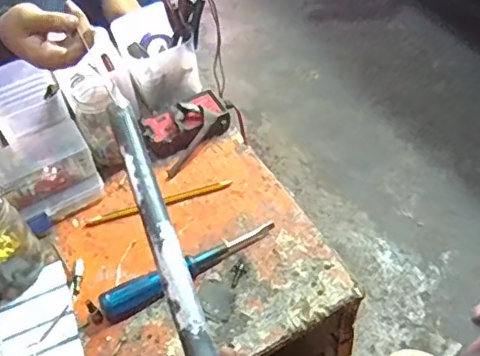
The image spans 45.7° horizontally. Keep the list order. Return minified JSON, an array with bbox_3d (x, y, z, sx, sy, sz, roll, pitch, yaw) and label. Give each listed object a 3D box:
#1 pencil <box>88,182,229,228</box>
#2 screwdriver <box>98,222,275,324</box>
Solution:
[{"bbox_3d":[-0.096,0.030,0.677,0.177,0.005,0.011,-15,50,-7],"label":"pencil"},{"bbox_3d":[-0.051,0.095,0.605,0.200,0.021,0.025,-25,52,-15],"label":"screwdriver"}]

